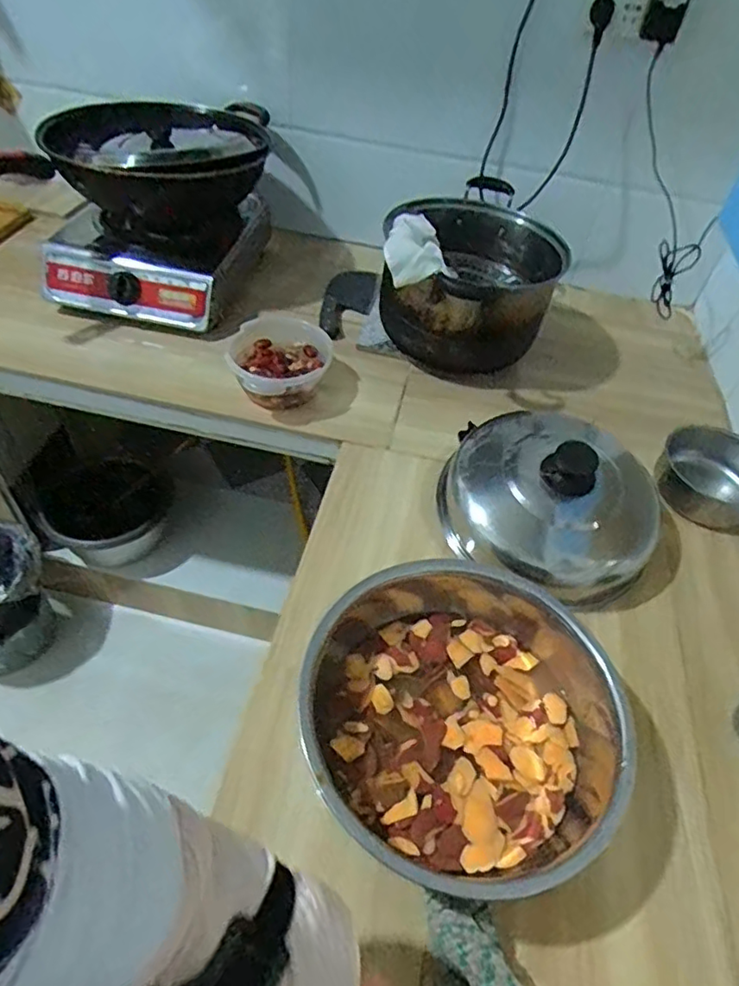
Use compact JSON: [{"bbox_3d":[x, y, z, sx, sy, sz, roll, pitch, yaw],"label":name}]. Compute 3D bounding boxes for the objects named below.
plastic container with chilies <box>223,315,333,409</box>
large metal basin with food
[{"bbox_3d":[-0.128,-0.186,0.852,0.144,0.073,0.138,3,48,-4],"label":"plastic container with chilies"},{"bbox_3d":[0.085,0.204,0.538,0.272,0.099,0.271,3,48,-4],"label":"large metal basin with food"}]

